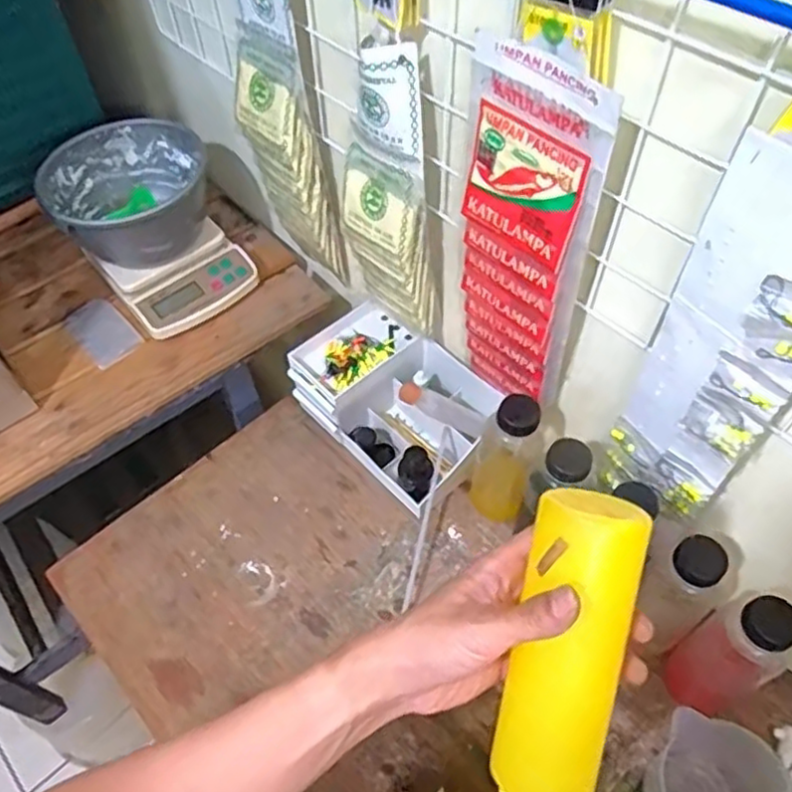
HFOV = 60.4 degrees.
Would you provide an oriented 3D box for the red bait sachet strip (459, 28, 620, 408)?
[{"bbox_3d":[0.104,-0.110,0.576,0.109,0.349,0.030,37,63,24],"label":"red bait sachet strip"}]

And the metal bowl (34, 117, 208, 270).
[{"bbox_3d":[-0.337,-0.258,0.873,0.186,0.105,0.186,-1,54,1],"label":"metal bowl"}]

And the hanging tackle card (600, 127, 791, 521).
[{"bbox_3d":[0.228,-0.012,0.497,0.020,0.358,0.100,-32,61,-20],"label":"hanging tackle card"}]

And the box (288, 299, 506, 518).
[{"bbox_3d":[0.001,0.006,0.827,0.232,0.101,0.156,37,64,25],"label":"box"}]

